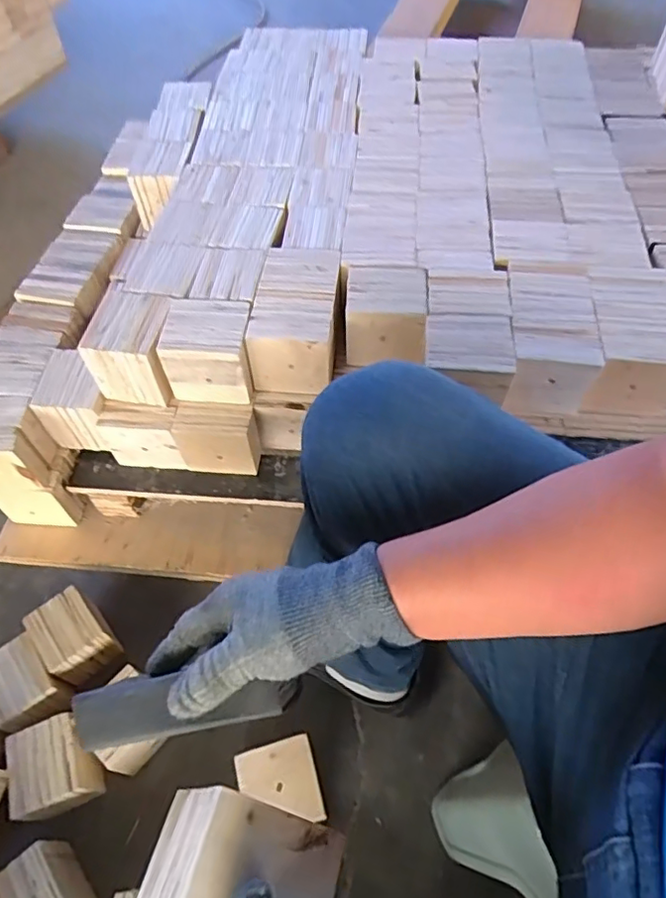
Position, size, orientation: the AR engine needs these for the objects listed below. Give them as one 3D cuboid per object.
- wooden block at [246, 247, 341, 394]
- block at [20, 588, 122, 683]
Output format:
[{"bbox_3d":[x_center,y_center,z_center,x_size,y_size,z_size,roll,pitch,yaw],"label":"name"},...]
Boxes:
[{"bbox_3d":[-0.041,-0.160,0.692,0.096,0.084,0.162,6,57,5],"label":"wooden block"},{"bbox_3d":[-0.368,0.269,0.818,0.083,0.093,0.101,-36,63,-18],"label":"block"}]

